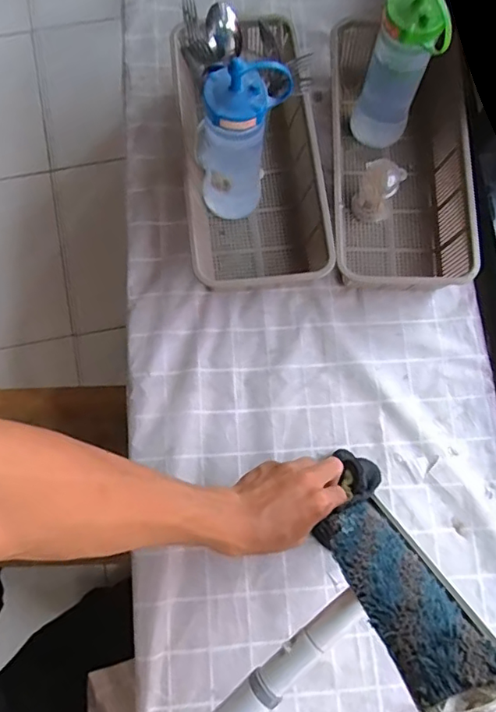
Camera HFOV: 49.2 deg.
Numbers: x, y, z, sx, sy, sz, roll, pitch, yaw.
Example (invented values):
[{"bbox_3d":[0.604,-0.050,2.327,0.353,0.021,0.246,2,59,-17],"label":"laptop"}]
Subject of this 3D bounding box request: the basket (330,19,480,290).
[{"bbox_3d":[0.173,-0.234,0.641,0.151,0.074,0.333,1,74,-1],"label":"basket"}]

